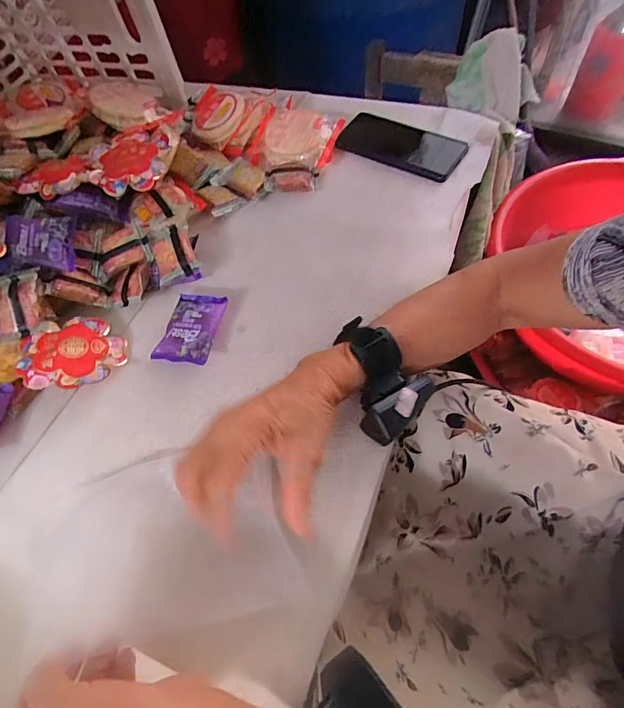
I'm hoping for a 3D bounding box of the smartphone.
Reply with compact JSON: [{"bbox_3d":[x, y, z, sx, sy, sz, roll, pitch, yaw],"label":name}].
[{"bbox_3d":[0.120,-0.282,0.566,0.161,0.014,0.087,25,69,19],"label":"smartphone"}]

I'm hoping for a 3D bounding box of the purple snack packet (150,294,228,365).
[{"bbox_3d":[-0.126,-0.027,0.446,0.060,0.024,0.079,11,58,11],"label":"purple snack packet"}]

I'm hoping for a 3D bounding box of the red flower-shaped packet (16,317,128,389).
[{"bbox_3d":[-0.242,-0.004,0.431,0.093,0.012,0.088,-3,52,-24],"label":"red flower-shaped packet"}]

